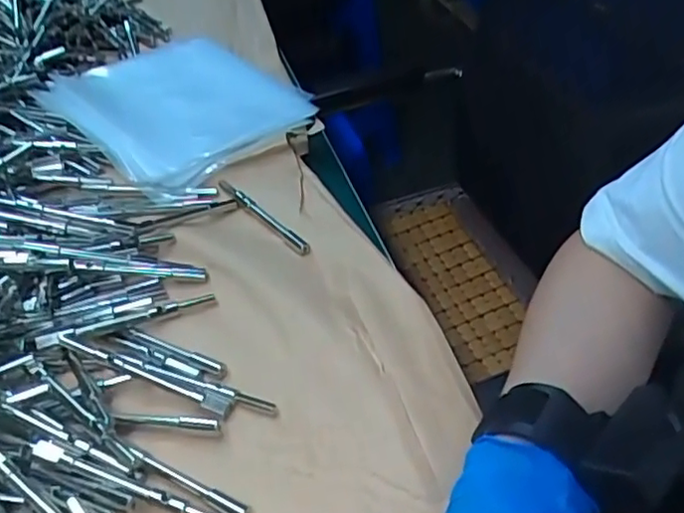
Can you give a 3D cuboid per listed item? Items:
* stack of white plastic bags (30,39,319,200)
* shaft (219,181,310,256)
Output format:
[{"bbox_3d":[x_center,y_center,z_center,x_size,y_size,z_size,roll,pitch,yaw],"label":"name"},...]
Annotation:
[{"bbox_3d":[-0.160,-0.158,0.617,0.194,0.022,0.255,-34,50,-26],"label":"stack of white plastic bags"},{"bbox_3d":[-0.062,-0.032,0.494,0.009,0.007,0.112,-33,50,-25],"label":"shaft"}]

